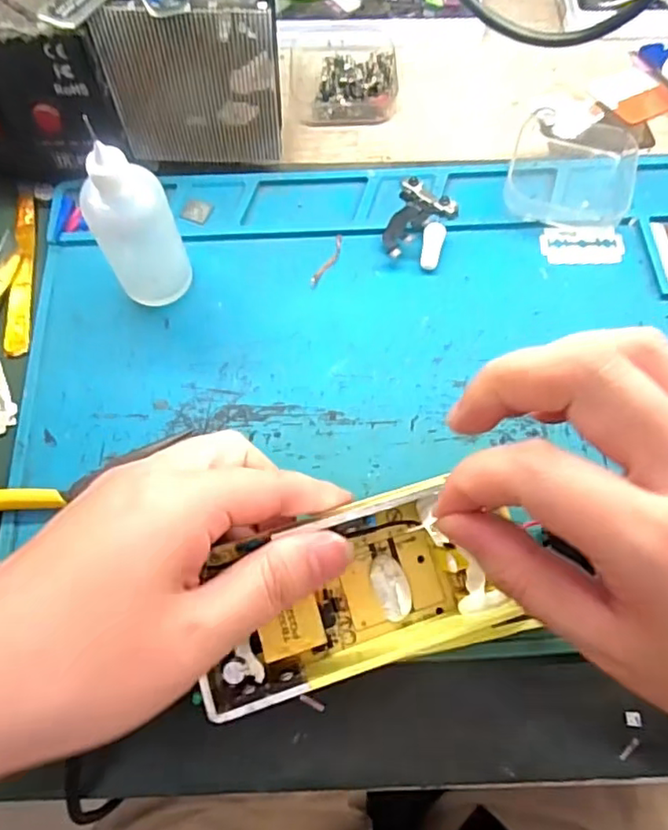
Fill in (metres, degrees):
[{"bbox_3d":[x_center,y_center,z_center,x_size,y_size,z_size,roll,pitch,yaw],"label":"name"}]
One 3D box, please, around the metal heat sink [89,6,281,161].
[{"bbox_3d":[-0.067,-0.162,0.296,0.079,0.083,0.021,-6,68,-2],"label":"metal heat sink"}]

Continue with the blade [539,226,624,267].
[{"bbox_3d":[0.129,-0.088,0.312,0.042,0.004,0.022,-2,76,0],"label":"blade"}]

